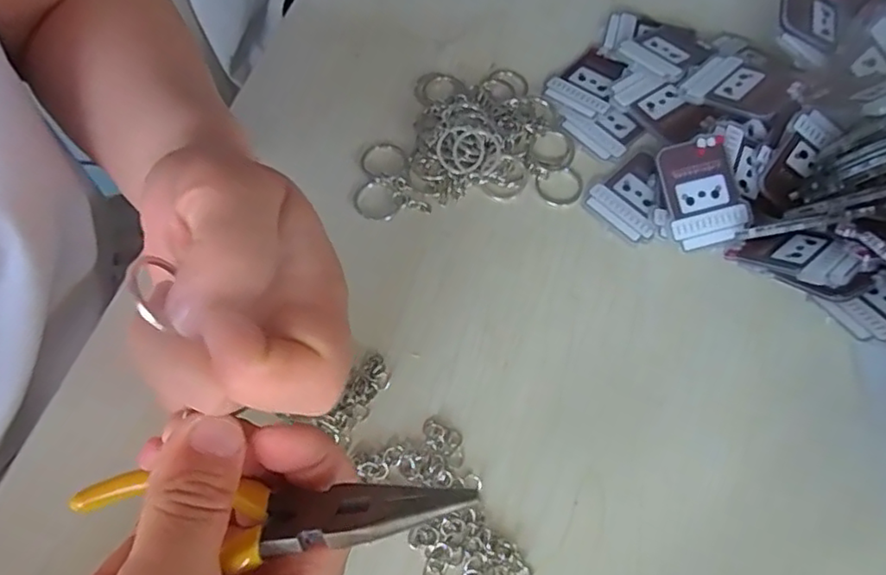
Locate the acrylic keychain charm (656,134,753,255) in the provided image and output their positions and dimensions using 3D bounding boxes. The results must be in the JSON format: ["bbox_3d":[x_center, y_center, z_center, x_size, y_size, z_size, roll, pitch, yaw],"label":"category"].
[{"bbox_3d":[0.124,-0.046,0.298,0.040,0.006,0.052,-23,90,-1],"label":"acrylic keychain charm"}]

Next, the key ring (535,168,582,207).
[{"bbox_3d":[0.062,-0.052,0.321,0.026,0.004,0.022,-16,65,-8],"label":"key ring"}]

